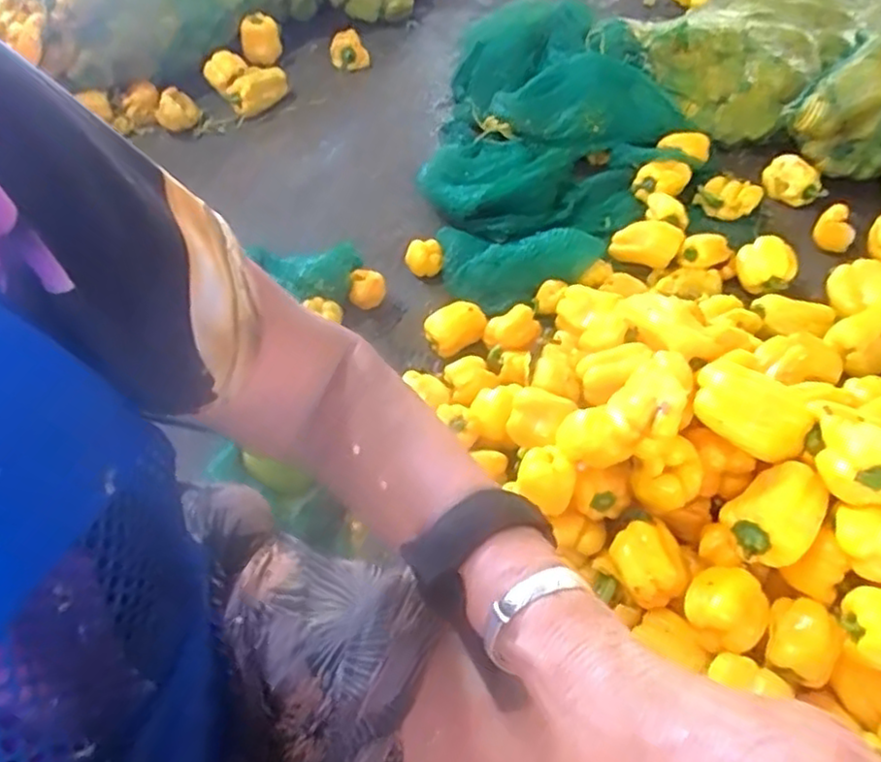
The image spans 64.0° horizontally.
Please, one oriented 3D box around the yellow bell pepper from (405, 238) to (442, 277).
[{"bbox_3d":[-0.027,-0.207,1.195,0.061,0.050,0.056,-9,48,-9],"label":"yellow bell pepper"}]

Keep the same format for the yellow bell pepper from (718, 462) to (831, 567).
[{"bbox_3d":[0.353,0.134,0.737,0.084,0.061,0.120,36,56,28],"label":"yellow bell pepper"}]

